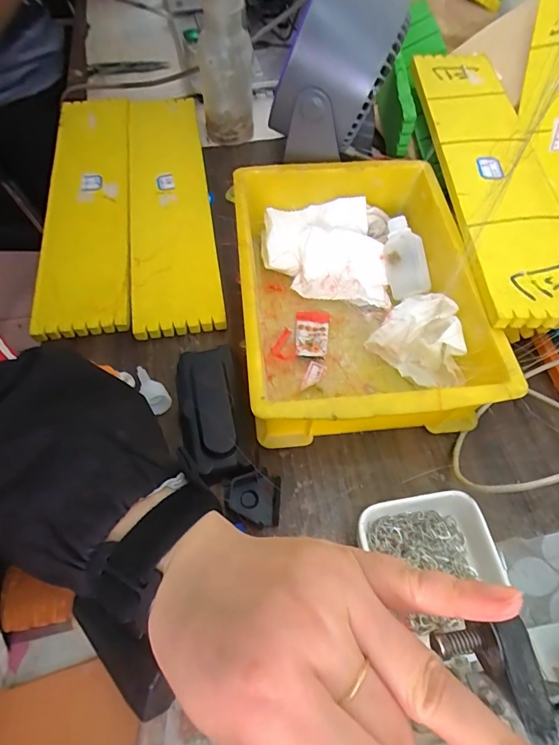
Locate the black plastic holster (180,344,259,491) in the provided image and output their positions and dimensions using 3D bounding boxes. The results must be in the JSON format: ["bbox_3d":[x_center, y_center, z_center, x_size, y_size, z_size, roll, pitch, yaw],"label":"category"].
[{"bbox_3d":[-0.049,0.028,0.322,0.050,0.028,0.108,-15,62,-9],"label":"black plastic holster"}]

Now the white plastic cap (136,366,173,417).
[{"bbox_3d":[-0.103,0.012,0.336,0.017,0.017,0.048,-36,67,-19],"label":"white plastic cap"}]

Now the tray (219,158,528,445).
[{"bbox_3d":[0.060,-0.066,0.354,0.180,0.076,0.248,-5,61,-4],"label":"tray"}]

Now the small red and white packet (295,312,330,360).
[{"bbox_3d":[0.028,-0.034,0.368,0.028,0.005,0.049,5,61,2],"label":"small red and white packet"}]

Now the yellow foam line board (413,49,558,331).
[{"bbox_3d":[0.187,-0.187,0.374,0.087,0.014,0.354,1,61,-1],"label":"yellow foam line board"}]

